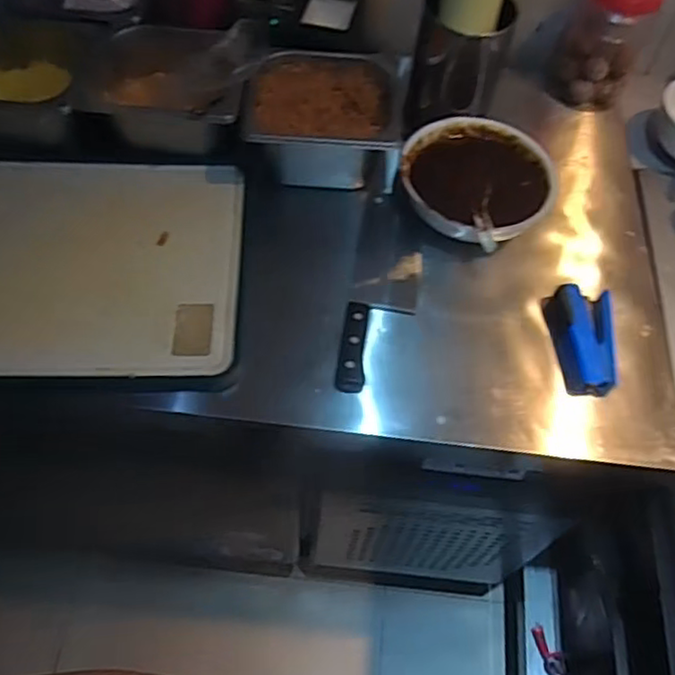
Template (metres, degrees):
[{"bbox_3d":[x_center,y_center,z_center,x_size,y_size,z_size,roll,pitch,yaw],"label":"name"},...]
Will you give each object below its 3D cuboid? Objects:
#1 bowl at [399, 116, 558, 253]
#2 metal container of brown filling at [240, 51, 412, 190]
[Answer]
[{"bbox_3d":[0.160,-0.187,0.758,0.176,0.062,0.180,-37,67,-19],"label":"bowl"},{"bbox_3d":[-0.013,-0.256,0.782,0.179,0.092,0.174,8,61,4],"label":"metal container of brown filling"}]

